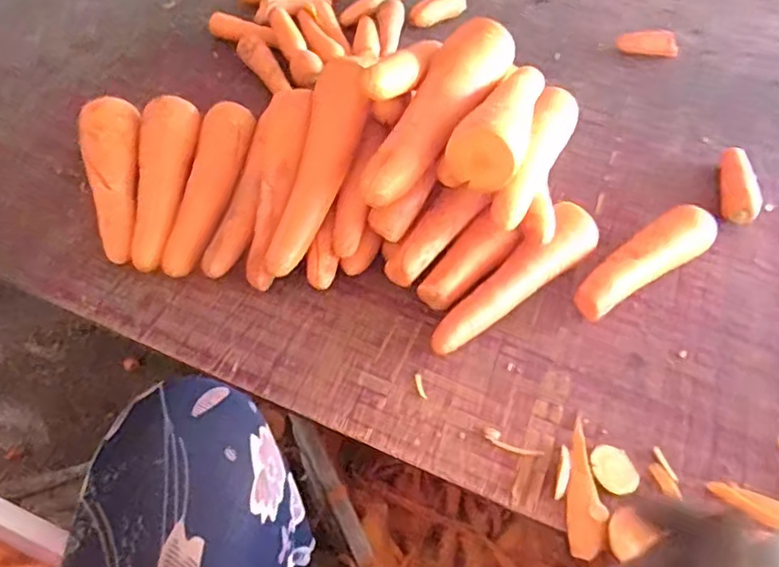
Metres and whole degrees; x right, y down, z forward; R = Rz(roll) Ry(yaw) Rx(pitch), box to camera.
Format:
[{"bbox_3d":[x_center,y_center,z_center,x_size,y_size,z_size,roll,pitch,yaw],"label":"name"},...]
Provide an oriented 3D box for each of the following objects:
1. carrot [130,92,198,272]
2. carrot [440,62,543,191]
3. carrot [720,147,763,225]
[{"bbox_3d":[-0.224,-0.105,0.613,0.054,0.047,0.206,1,51,-5],"label":"carrot"},{"bbox_3d":[0.098,-0.149,0.536,0.062,0.054,0.182,18,52,10],"label":"carrot"},{"bbox_3d":[0.380,-0.108,0.678,0.029,0.034,0.118,13,50,5],"label":"carrot"}]

